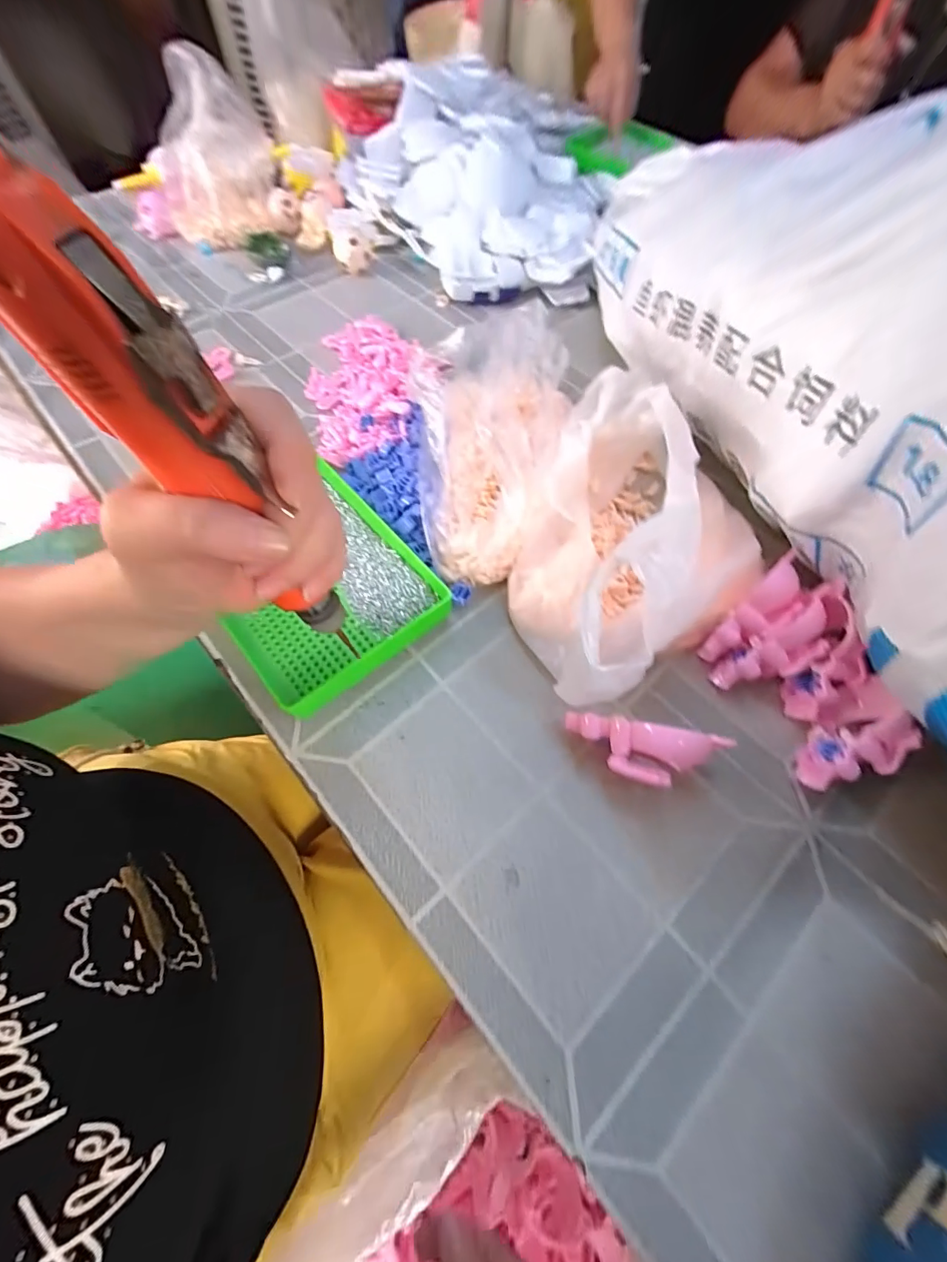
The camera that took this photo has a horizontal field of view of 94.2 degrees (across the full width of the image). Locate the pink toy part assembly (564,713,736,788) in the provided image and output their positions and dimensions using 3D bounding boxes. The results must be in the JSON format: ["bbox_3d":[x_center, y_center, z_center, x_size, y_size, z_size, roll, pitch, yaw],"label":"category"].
[{"bbox_3d":[0.108,0.078,0.287,0.098,0.018,0.035,8,65,20],"label":"pink toy part assembly"}]

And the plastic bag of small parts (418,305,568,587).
[{"bbox_3d":[0.016,-0.159,0.379,0.130,0.087,0.215,-2,64,-2],"label":"plastic bag of small parts"}]

